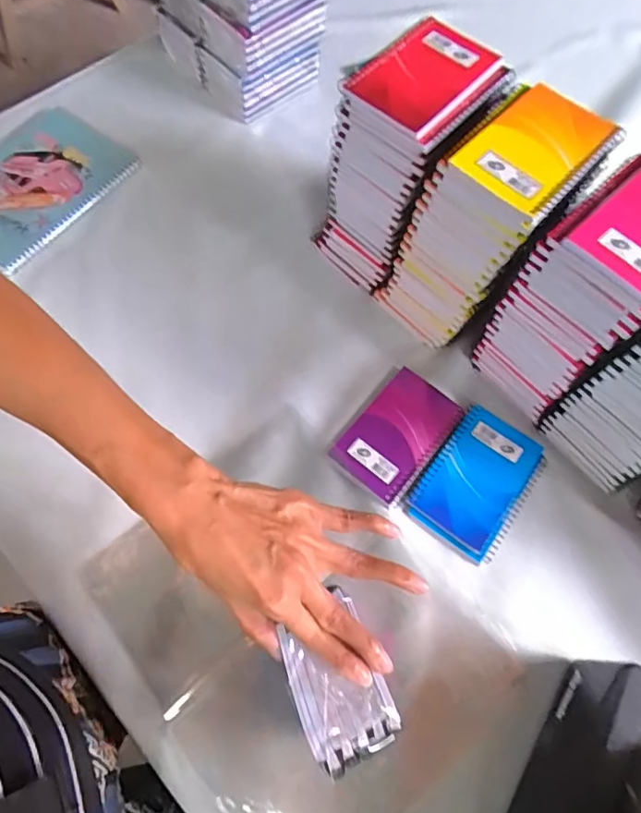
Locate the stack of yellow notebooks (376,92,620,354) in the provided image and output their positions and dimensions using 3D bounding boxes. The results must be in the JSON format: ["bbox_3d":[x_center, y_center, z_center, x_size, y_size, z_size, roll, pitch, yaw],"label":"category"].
[{"bbox_3d":[0.155,-0.167,0.514,0.110,0.220,0.131,42,71,14],"label":"stack of yellow notebooks"}]

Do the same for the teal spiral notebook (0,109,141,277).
[{"bbox_3d":[-0.350,-0.272,0.637,0.152,0.020,0.214,34,70,11],"label":"teal spiral notebook"}]

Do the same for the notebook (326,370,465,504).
[{"bbox_3d":[0.080,0.026,0.535,0.084,0.009,0.131,37,68,13],"label":"notebook"}]

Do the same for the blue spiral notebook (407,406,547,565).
[{"bbox_3d":[0.156,0.074,0.518,0.090,0.014,0.135,34,68,12],"label":"blue spiral notebook"}]

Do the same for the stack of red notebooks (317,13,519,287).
[{"bbox_3d":[0.089,-0.241,0.548,0.107,0.218,0.139,43,70,15],"label":"stack of red notebooks"}]

